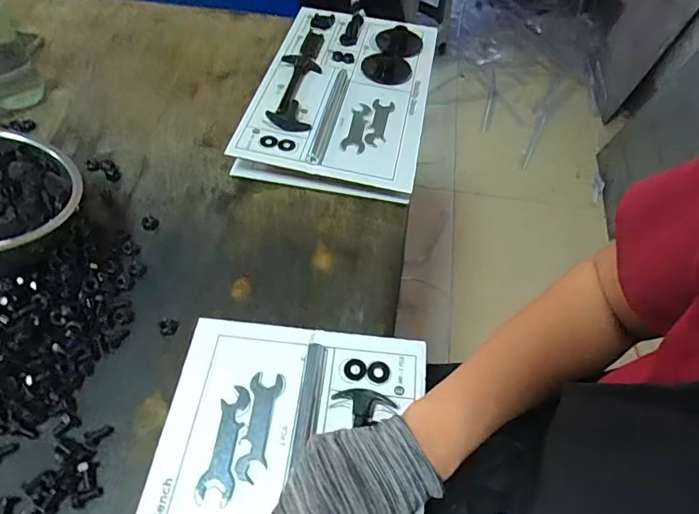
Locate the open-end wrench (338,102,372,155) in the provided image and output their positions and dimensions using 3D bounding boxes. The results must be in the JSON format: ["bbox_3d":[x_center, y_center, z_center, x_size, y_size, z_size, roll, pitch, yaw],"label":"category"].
[{"bbox_3d":[0.011,-0.167,0.599,0.028,0.005,0.098,9,55,5],"label":"open-end wrench"}]

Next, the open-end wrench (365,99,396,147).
[{"bbox_3d":[0.040,-0.175,0.608,0.029,0.005,0.092,8,55,4],"label":"open-end wrench"}]

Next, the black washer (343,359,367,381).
[{"bbox_3d":[0.005,0.105,0.440,0.020,0.004,0.021,1,54,-1],"label":"black washer"}]

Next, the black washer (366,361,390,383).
[{"bbox_3d":[0.026,0.108,0.439,0.021,0.004,0.021,1,54,-1],"label":"black washer"}]

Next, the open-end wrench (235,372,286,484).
[{"bbox_3d":[-0.077,0.145,0.408,0.029,0.004,0.090,5,54,2],"label":"open-end wrench"}]

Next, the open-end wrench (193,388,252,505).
[{"bbox_3d":[-0.105,0.157,0.399,0.028,0.004,0.094,6,55,3],"label":"open-end wrench"}]

